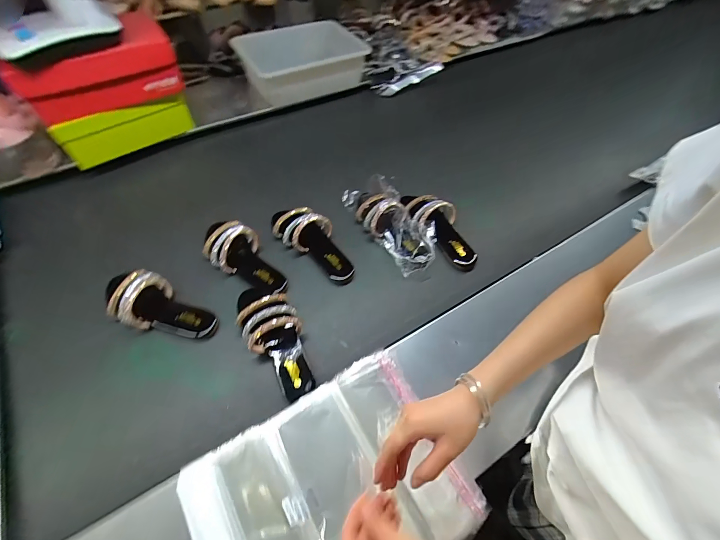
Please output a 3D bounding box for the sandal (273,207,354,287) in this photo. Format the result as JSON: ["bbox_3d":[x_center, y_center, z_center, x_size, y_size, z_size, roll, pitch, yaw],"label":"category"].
[{"bbox_3d":[-0.102,-0.071,0.748,0.254,0.069,0.085,35,61,20],"label":"sandal"}]

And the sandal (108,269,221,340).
[{"bbox_3d":[-0.405,0.063,0.657,0.253,0.053,0.103,20,57,11],"label":"sandal"}]

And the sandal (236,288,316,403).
[{"bbox_3d":[-0.157,0.117,0.622,0.098,0.063,0.237,-27,61,-19],"label":"sandal"}]

